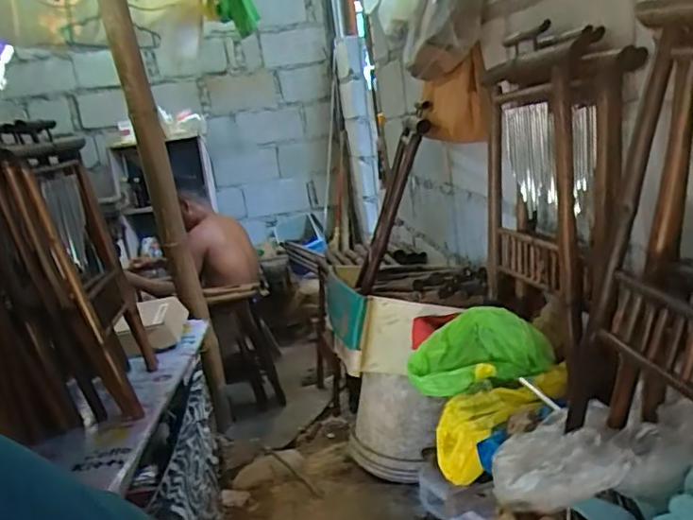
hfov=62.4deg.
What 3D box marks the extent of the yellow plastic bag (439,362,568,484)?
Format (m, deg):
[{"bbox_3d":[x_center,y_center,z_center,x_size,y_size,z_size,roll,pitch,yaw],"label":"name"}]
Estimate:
[{"bbox_3d":[0.262,0.254,0.990,0.284,0.091,0.122,-33,22,-14],"label":"yellow plastic bag"}]

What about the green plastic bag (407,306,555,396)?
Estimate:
[{"bbox_3d":[0.246,0.167,1.072,0.251,0.108,0.117,-9,15,-3],"label":"green plastic bag"}]

